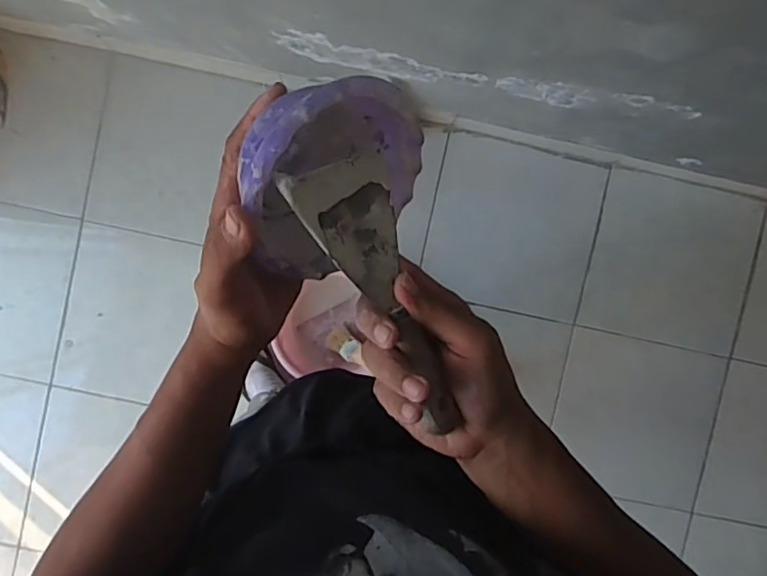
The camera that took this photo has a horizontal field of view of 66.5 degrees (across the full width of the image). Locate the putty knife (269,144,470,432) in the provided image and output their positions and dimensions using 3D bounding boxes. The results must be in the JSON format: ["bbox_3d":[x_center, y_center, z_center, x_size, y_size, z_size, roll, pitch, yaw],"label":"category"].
[{"bbox_3d":[0.000,0.004,0.351,0.067,0.022,0.167,-29,103,-31],"label":"putty knife"}]

